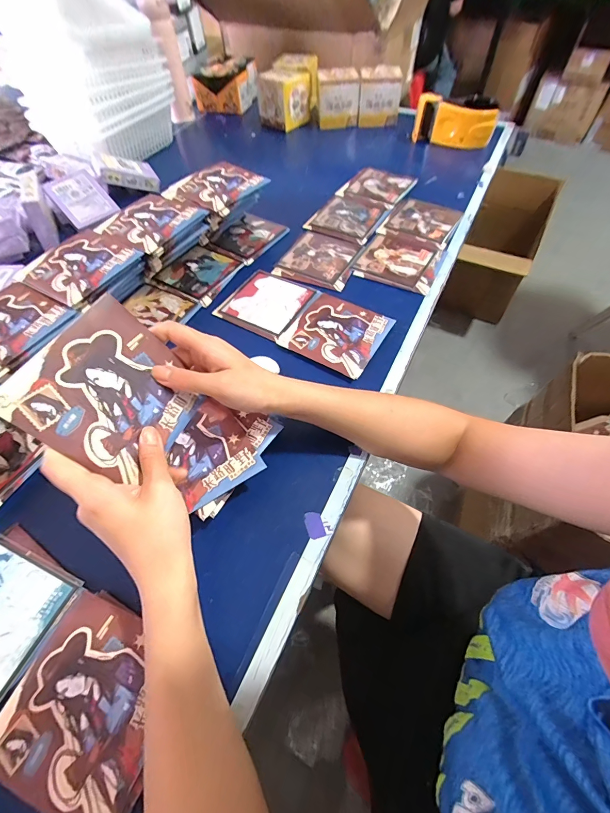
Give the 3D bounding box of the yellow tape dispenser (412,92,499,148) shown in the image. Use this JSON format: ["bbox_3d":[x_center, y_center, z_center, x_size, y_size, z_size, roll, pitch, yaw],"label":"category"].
[{"bbox_3d":[0.314,-0.595,0.746,0.163,0.076,0.069,13,58,10],"label":"yellow tape dispenser"}]

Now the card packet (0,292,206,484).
[{"bbox_3d":[-0.148,-0.010,0.283,0.004,0.116,0.114,-5,48,44],"label":"card packet"}]

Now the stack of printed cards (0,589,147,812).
[{"bbox_3d":[-0.161,0.228,0.273,0.124,0.018,0.120,21,60,15],"label":"stack of printed cards"}]

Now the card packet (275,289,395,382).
[{"bbox_3d":[0.042,-0.103,0.478,0.124,0.008,0.118,29,62,19],"label":"card packet"}]

